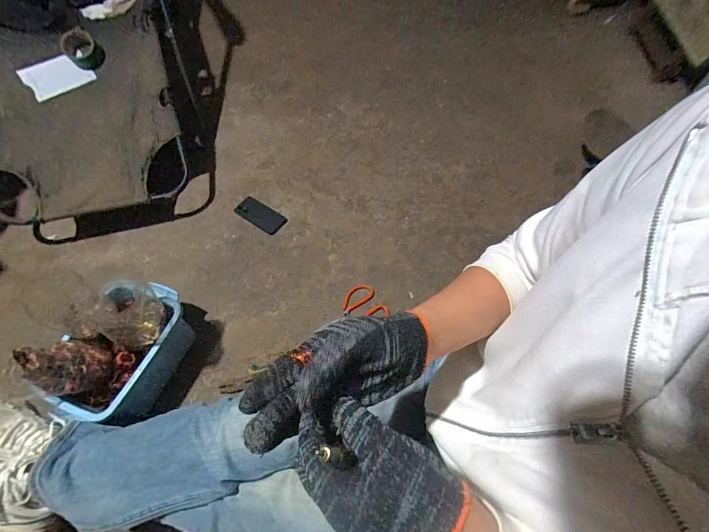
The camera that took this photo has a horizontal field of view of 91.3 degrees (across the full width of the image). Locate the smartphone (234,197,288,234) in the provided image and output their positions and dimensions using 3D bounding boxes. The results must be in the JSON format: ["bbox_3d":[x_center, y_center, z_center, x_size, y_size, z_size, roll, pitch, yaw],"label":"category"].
[{"bbox_3d":[-0.276,-0.150,1.026,0.148,0.011,0.073,30,69,7],"label":"smartphone"}]

